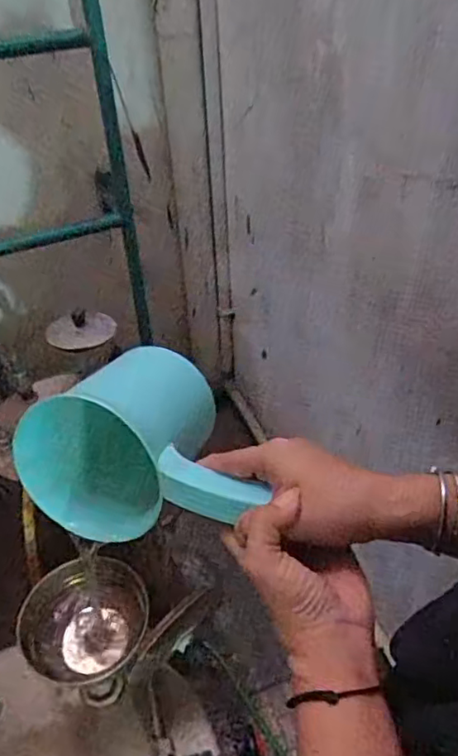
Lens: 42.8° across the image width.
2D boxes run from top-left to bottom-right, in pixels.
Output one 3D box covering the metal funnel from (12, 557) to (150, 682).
[{"bbox_3d":[-0.138,0.232,0.566,0.117,0.062,0.096,-19,42,-17],"label":"metal funnel"}]

